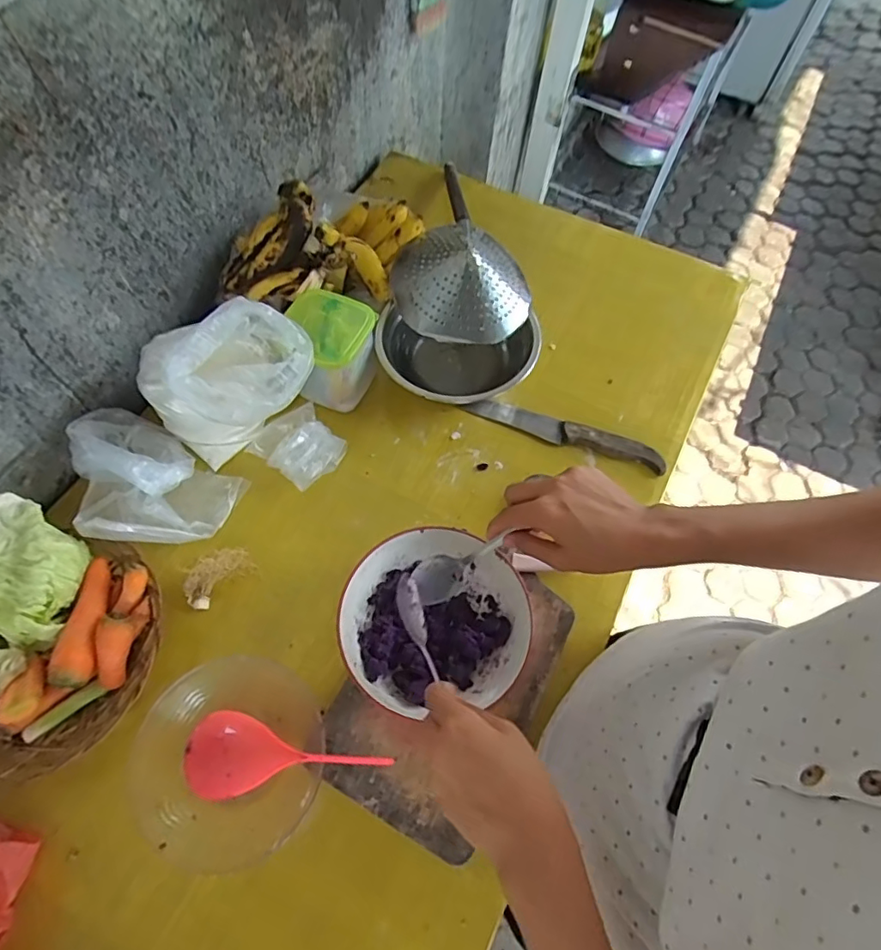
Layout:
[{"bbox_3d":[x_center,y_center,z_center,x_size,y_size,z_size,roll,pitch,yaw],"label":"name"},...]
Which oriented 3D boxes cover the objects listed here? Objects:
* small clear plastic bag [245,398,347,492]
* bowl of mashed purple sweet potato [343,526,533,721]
[{"bbox_3d":[-0.157,-0.036,0.629,0.084,0.033,0.084,34,66,14],"label":"small clear plastic bag"},{"bbox_3d":[-0.007,0.138,0.531,0.170,0.066,0.158,1,64,-3],"label":"bowl of mashed purple sweet potato"}]

